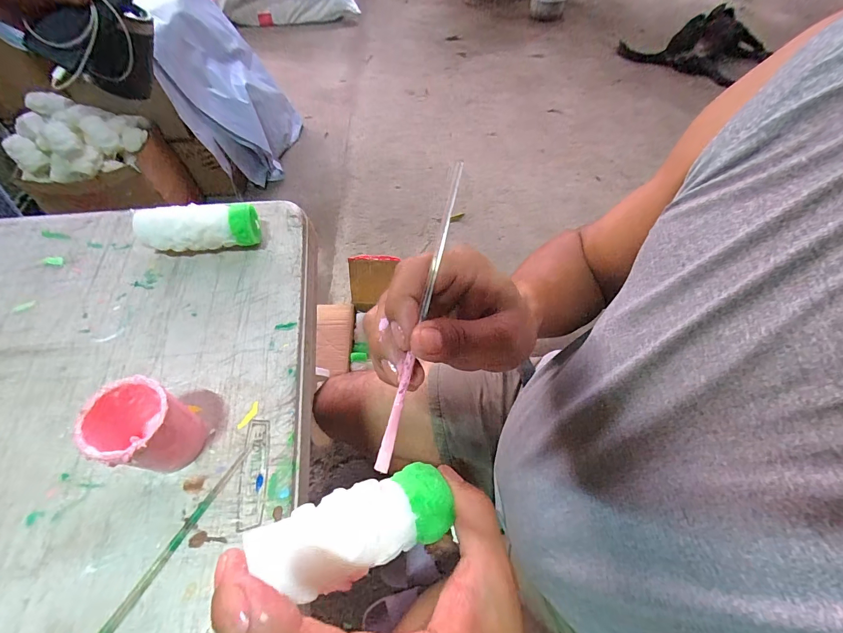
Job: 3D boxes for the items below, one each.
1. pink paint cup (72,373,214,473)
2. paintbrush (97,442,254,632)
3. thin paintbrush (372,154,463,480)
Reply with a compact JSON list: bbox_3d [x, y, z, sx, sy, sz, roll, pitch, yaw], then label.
[{"bbox_3d":[-0.184,0.078,0.253,0.048,0.065,0.049,1,57,-2],"label":"pink paint cup"},{"bbox_3d":[-0.175,0.166,0.233,0.007,0.008,0.188,24,60,13],"label":"paintbrush"},{"bbox_3d":[0.000,-0.002,0.209,0.007,0.005,0.179,14,85,6],"label":"thin paintbrush"}]

